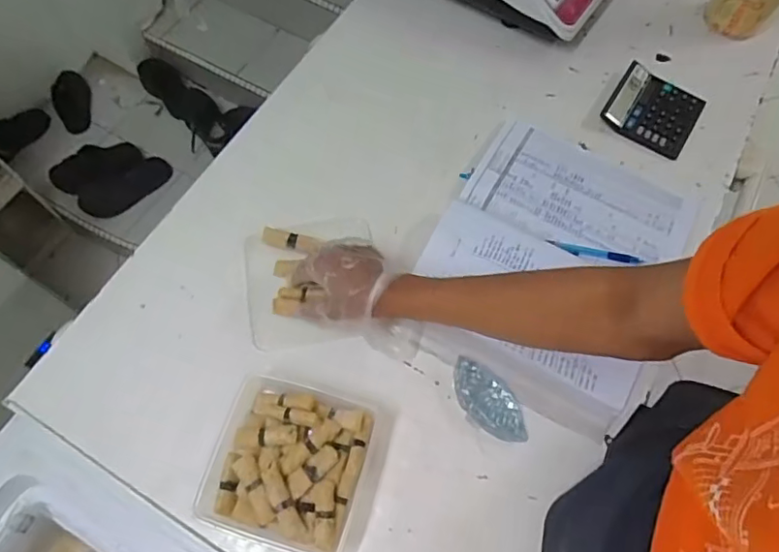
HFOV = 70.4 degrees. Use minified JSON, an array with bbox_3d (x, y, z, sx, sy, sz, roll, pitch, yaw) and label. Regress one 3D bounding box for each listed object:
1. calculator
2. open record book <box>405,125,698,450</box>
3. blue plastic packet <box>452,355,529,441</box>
[{"bbox_3d":[0.404,-0.256,0.841,0.126,0.017,0.137,31,69,11],"label":"calculator"},{"bbox_3d":[0.216,-0.037,0.725,0.297,0.041,0.392,29,69,10],"label":"open record book"},{"bbox_3d":[0.118,0.147,0.652,0.112,0.020,0.057,42,72,15],"label":"blue plastic packet"}]

